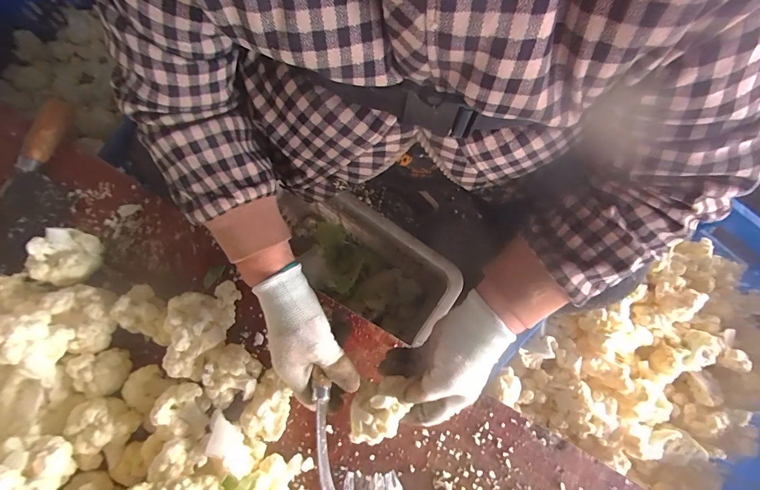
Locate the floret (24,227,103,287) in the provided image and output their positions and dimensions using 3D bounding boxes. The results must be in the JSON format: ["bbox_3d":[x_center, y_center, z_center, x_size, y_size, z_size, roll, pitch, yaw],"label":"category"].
[{"bbox_3d":[-0.367,0.013,0.434,0.061,0.059,0.065,0,76,-1],"label":"floret"}]

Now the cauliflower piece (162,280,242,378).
[{"bbox_3d":[-0.200,0.092,0.417,0.061,0.064,0.104,3,76,0],"label":"cauliflower piece"}]

